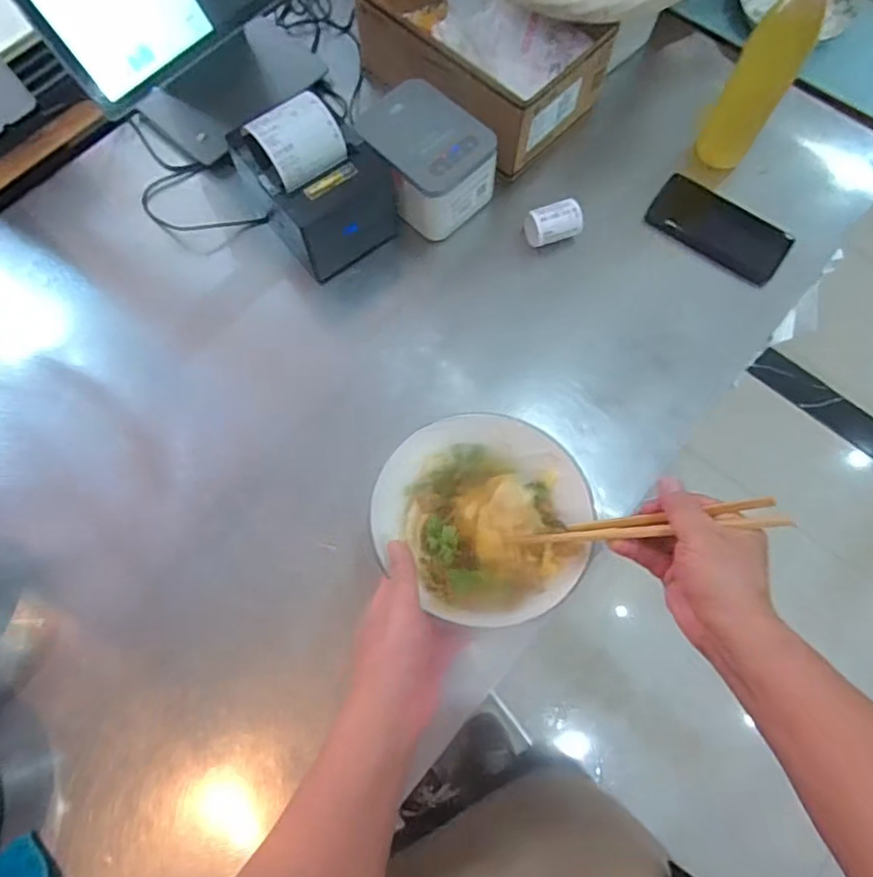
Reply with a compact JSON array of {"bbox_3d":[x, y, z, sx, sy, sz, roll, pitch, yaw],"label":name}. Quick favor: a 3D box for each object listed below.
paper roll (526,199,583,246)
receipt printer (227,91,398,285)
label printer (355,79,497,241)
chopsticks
[{"bbox_3d":[0.138,-0.249,0.698,0.062,0.044,0.041,-15,71,-4],"label":"paper roll"},{"bbox_3d":[-0.137,-0.292,0.672,0.125,0.136,0.157,-36,74,-11],"label":"receipt printer"},{"bbox_3d":[-0.015,-0.322,0.703,0.117,0.095,0.149,-39,76,-12],"label":"label printer"},{"bbox_3d":[0.166,0.071,0.476,0.206,0.018,0.022,-9,68,15],"label":"chopsticks"}]

